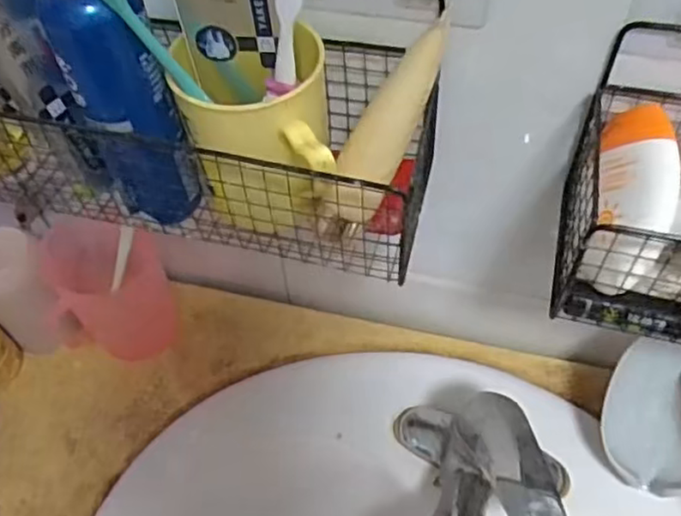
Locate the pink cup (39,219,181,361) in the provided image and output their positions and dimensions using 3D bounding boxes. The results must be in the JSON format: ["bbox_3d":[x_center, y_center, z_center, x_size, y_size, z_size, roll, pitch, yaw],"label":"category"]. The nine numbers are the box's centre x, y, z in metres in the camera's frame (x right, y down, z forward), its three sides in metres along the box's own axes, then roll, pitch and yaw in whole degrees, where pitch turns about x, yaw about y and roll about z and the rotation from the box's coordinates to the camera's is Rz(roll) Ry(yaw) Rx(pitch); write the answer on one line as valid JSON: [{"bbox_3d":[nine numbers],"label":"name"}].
[{"bbox_3d":[-0.189,0.024,0.555,0.083,0.088,0.087,-2,53,2],"label":"pink cup"}]

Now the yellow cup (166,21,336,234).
[{"bbox_3d":[-0.044,-0.071,0.354,0.074,0.085,0.091,-6,53,-1],"label":"yellow cup"}]

